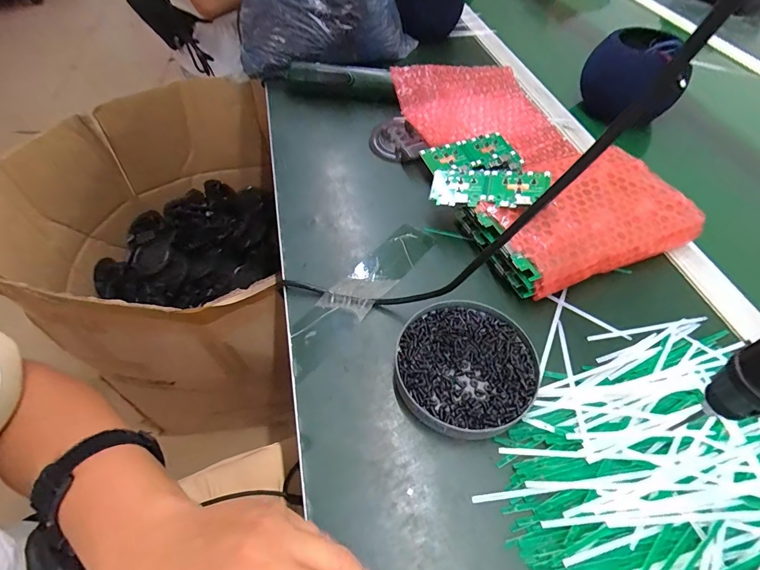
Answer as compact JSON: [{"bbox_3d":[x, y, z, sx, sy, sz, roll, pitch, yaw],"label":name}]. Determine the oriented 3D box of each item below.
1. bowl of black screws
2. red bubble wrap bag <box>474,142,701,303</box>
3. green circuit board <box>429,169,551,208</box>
[{"bbox_3d":[0.071,0.066,0.327,0.109,0.020,0.116,0,53,0],"label":"bowl of black screws"},{"bbox_3d":[0.209,-0.070,0.417,0.202,0.047,0.133,-19,55,-14],"label":"red bubble wrap bag"},{"bbox_3d":[0.111,-0.099,0.409,0.114,0.008,0.052,6,57,18],"label":"green circuit board"}]

